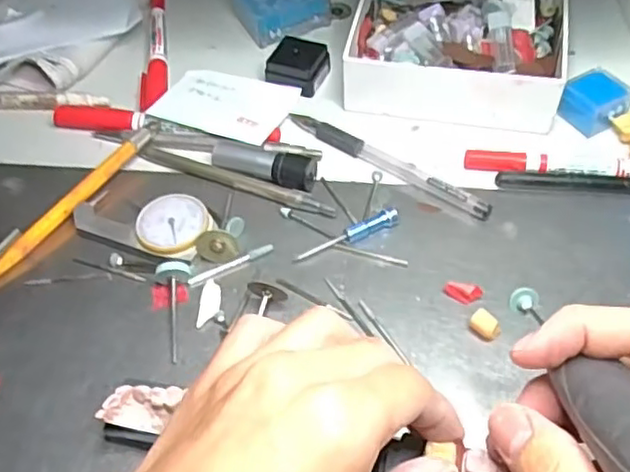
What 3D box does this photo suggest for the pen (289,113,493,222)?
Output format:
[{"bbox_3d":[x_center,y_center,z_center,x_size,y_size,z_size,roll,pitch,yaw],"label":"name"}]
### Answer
[{"bbox_3d":[0.040,-0.044,0.373,0.132,0.007,0.015,30,59,24],"label":"pen"}]

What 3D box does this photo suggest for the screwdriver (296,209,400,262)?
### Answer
[{"bbox_3d":[0.017,-0.001,0.339,0.059,0.008,0.007,-23,54,-14],"label":"screwdriver"}]

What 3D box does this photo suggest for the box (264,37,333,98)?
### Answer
[{"bbox_3d":[-0.010,-0.111,0.422,0.033,0.016,0.031,24,57,20],"label":"box"}]

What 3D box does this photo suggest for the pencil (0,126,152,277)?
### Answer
[{"bbox_3d":[-0.135,-0.018,0.359,0.011,0.008,0.128,27,58,22],"label":"pencil"}]

